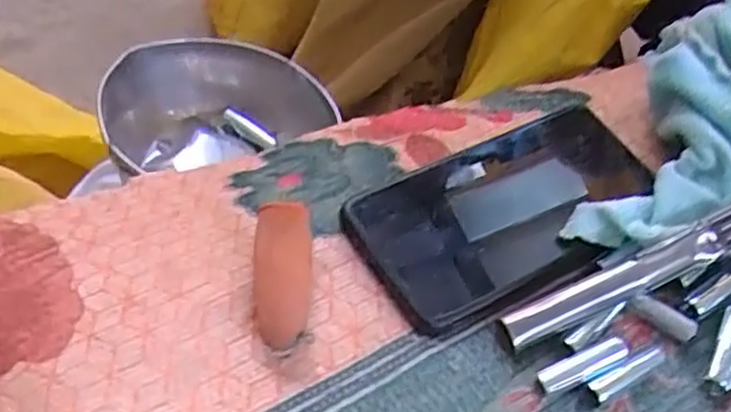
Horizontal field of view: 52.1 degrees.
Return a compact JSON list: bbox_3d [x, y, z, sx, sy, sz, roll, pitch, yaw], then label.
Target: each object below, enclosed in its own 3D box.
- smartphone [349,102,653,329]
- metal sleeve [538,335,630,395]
[{"bbox_3d":[0.067,0.001,0.352,0.141,0.016,0.076,-21,55,-21],"label":"smartphone"},{"bbox_3d":[0.093,0.068,0.317,0.043,0.010,0.011,-14,53,-20],"label":"metal sleeve"}]

